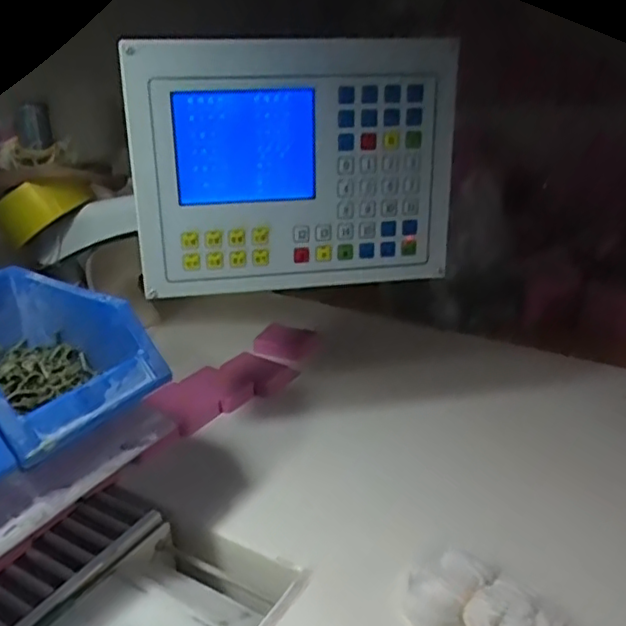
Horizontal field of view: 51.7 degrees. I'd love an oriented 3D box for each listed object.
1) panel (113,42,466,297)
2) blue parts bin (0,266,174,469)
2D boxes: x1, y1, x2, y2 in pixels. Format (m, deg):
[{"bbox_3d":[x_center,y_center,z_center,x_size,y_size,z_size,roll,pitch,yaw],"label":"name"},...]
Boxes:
[{"bbox_3d":[-0.011,-0.113,0.504,0.252,0.179,0.046,-6,25,-10],"label":"panel"},{"bbox_3d":[-0.223,0.027,0.471,0.200,0.061,0.122,14,28,30],"label":"blue parts bin"}]

